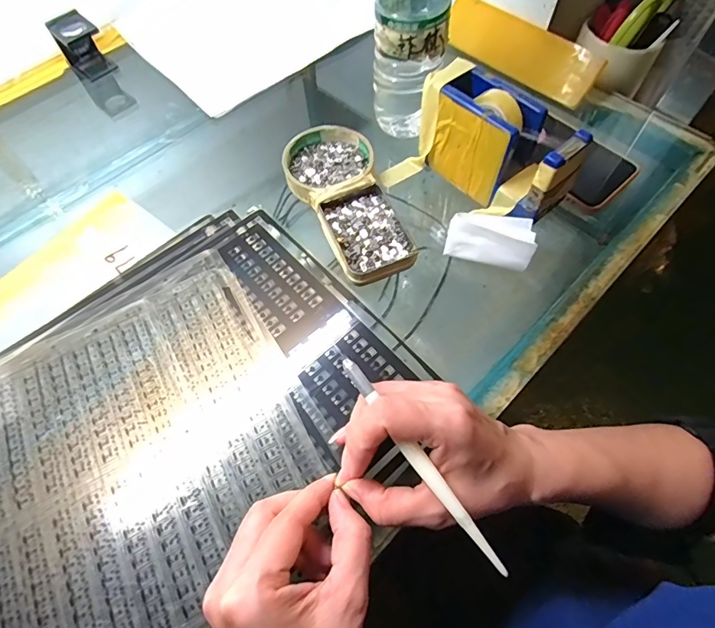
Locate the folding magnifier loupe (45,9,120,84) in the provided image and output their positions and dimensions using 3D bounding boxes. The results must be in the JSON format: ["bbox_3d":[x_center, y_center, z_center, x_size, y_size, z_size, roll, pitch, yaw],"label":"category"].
[{"bbox_3d":[-0.313,-0.304,0.493,0.043,0.054,0.040,-40,67,-16],"label":"folding magnifier loupe"}]

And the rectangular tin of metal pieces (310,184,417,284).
[{"bbox_3d":[0.008,-0.070,0.370,0.064,0.013,0.093,-22,63,-7],"label":"rectangular tin of metal pieces"}]

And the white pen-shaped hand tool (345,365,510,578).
[{"bbox_3d":[0.034,0.081,0.237,0.009,0.004,0.136,-35,77,-14],"label":"white pen-shaped hand tool"}]

